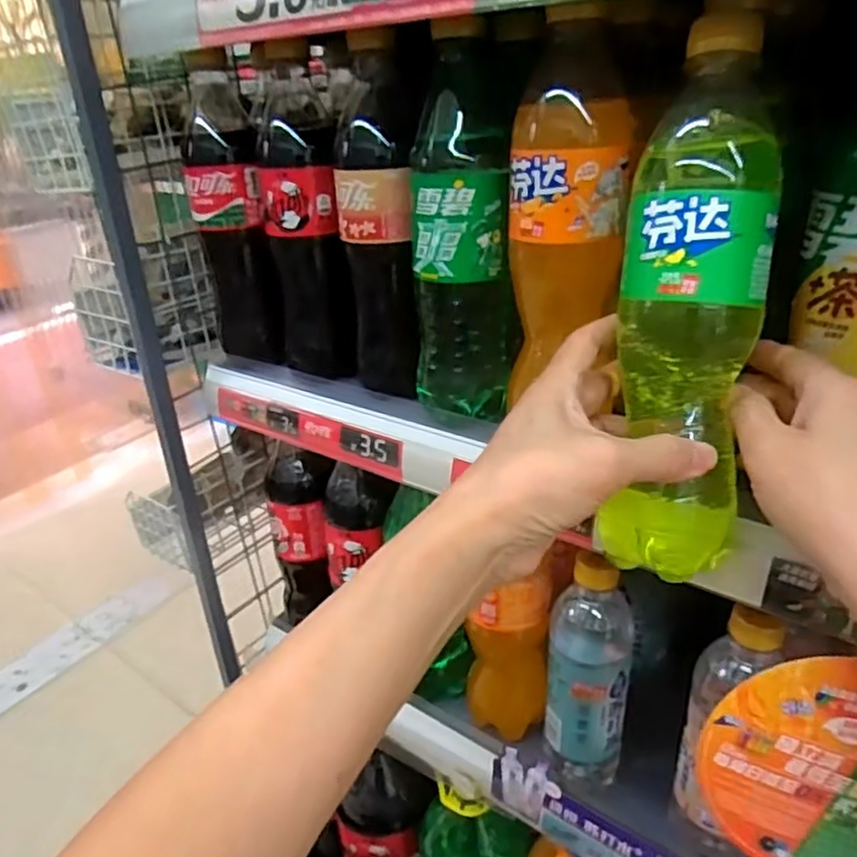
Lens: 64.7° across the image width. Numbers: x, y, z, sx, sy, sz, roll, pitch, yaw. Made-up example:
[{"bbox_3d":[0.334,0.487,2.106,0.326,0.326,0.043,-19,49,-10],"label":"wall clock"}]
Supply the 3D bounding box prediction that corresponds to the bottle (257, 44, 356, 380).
[{"bbox_3d":[-0.088,-0.143,0.486,0.056,0.211,0.068,-12,30,-14],"label":"bottle"}]

